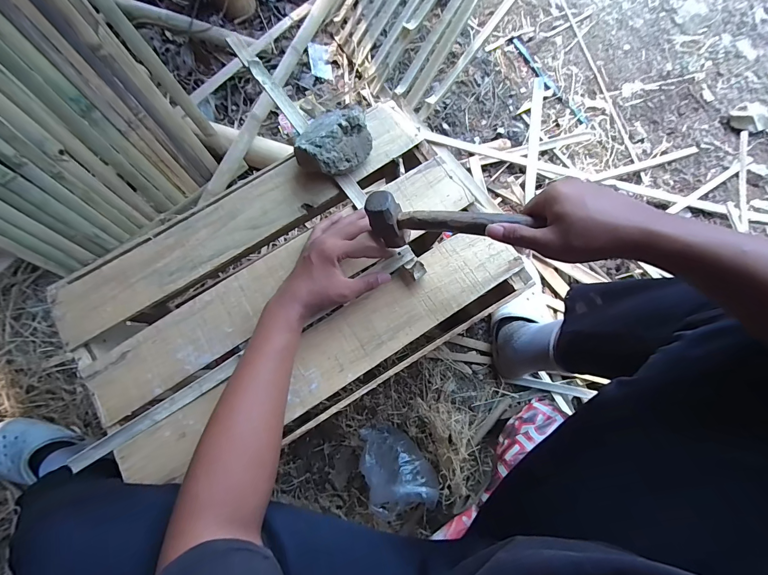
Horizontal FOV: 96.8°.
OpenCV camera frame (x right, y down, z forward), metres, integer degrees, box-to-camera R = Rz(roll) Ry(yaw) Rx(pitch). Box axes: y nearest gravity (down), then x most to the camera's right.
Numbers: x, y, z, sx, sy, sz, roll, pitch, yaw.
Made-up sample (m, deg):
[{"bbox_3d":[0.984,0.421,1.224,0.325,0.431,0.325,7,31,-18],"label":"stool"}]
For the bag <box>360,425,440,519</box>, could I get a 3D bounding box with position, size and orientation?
[{"bbox_3d":[0.027,0.359,0.680,0.132,0.114,0.164,-20,78,-2],"label":"bag"}]

